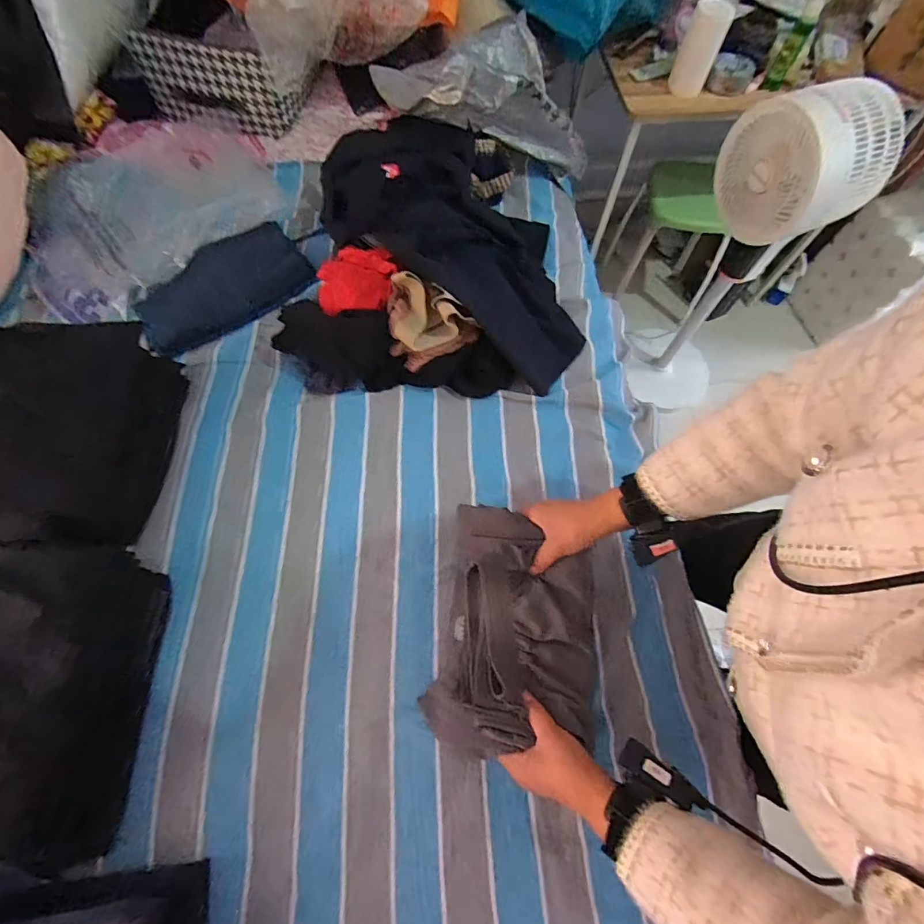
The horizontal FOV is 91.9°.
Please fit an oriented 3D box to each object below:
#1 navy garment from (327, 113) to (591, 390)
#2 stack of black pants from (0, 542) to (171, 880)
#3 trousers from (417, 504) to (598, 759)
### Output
[{"bbox_3d":[0.015,-0.386,0.766,0.531,0.127,0.309,38,72,13],"label":"navy garment"},{"bbox_3d":[-0.506,0.261,0.494,0.247,0.116,0.335,-3,68,-3],"label":"stack of black pants"},{"bbox_3d":[0.068,0.206,0.552,0.194,0.077,0.269,11,69,2],"label":"trousers"}]

